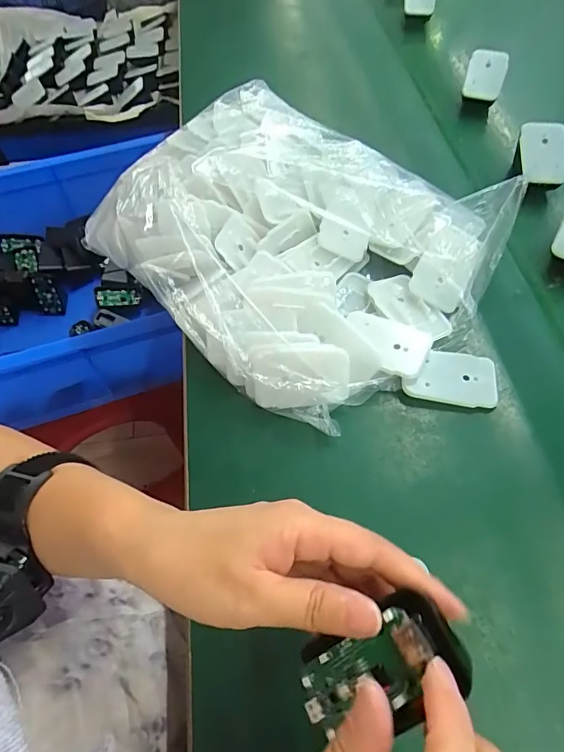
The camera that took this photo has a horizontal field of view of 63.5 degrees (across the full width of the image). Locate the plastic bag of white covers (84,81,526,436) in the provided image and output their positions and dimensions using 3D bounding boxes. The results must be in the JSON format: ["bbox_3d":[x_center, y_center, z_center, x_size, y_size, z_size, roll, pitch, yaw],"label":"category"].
[{"bbox_3d":[0.006,-0.126,0.395,0.250,0.065,0.330,-37,65,-19],"label":"plastic bag of white covers"}]

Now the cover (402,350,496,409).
[{"bbox_3d":[0.125,0.001,0.337,0.066,0.006,0.040,7,59,6],"label":"cover"}]

